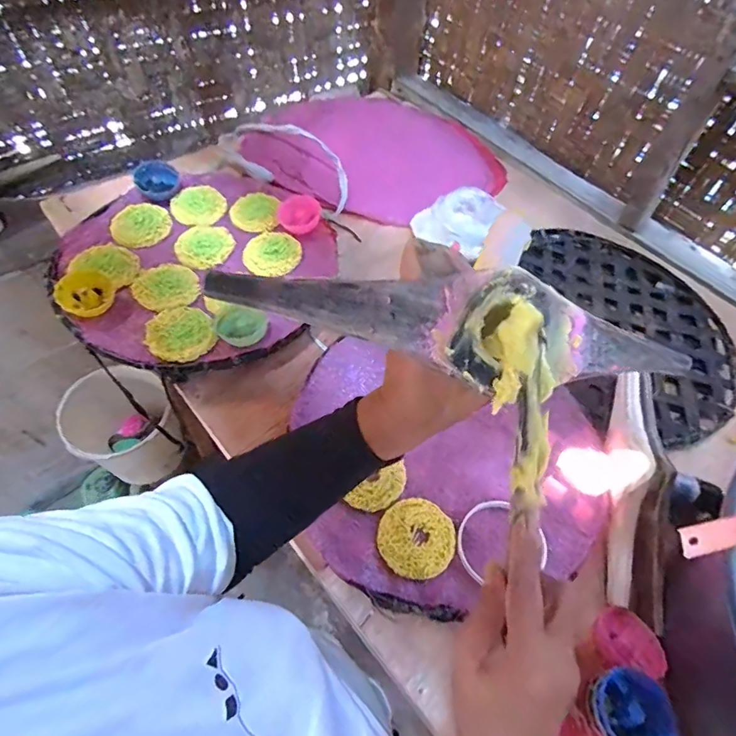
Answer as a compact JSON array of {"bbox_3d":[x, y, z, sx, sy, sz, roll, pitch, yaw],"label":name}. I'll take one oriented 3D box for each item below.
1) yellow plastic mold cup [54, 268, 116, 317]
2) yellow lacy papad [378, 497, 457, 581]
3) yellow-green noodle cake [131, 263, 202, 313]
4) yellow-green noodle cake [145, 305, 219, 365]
[{"bbox_3d":[-0.344,-0.094,0.553,0.059,0.014,0.061,11,68,-30],"label":"yellow plastic mold cup"},{"bbox_3d":[0.051,0.176,0.470,0.078,0.005,0.078,-2,55,-5],"label":"yellow lacy papad"},{"bbox_3d":[-0.260,-0.107,0.581,0.076,0.004,0.083,-21,59,-17],"label":"yellow-green noodle cake"},{"bbox_3d":[-0.224,-0.041,0.536,0.077,0.016,0.071,2,55,-3],"label":"yellow-green noodle cake"}]

